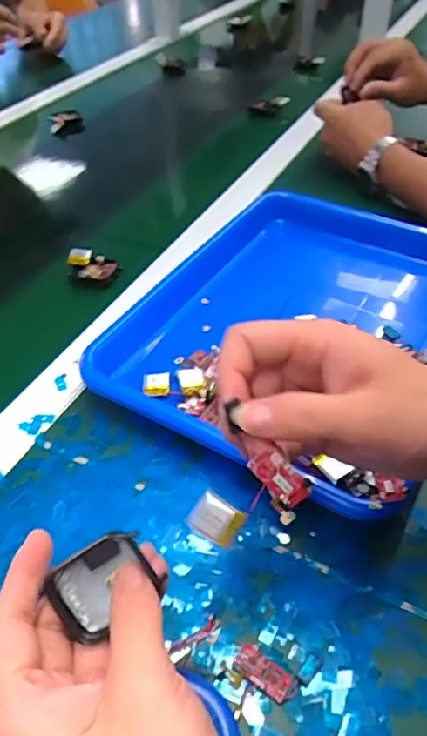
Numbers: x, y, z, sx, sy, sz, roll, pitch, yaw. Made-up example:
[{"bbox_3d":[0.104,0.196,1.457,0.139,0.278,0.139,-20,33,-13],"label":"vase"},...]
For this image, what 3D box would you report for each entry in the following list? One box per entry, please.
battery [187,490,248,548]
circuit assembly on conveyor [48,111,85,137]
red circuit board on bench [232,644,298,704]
[{"bbox_3d":[0.002,0.071,0.252,0.023,0.004,0.019,31,91,3],"label":"battery"},{"bbox_3d":[-0.227,-0.377,0.836,0.050,0.028,0.042,-13,47,-13],"label":"circuit assembly on conveyor"},{"bbox_3d":[0.027,0.159,0.279,0.033,0.006,0.015,24,50,22],"label":"red circuit board on bench"}]

